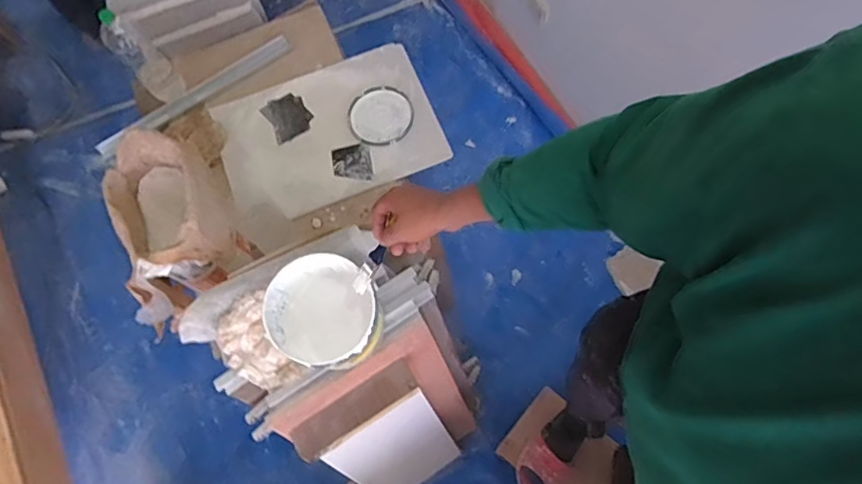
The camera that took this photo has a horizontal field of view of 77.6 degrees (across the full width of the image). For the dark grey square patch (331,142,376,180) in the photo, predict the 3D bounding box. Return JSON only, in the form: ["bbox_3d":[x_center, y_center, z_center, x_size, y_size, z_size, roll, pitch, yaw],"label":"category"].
[{"bbox_3d":[-0.205,-0.203,1.393,0.098,0.004,0.105,-13,72,4],"label":"dark grey square patch"}]

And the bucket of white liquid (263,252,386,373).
[{"bbox_3d":[-0.177,0.128,0.927,0.173,0.174,0.162,-1,68,3],"label":"bucket of white liquid"}]

